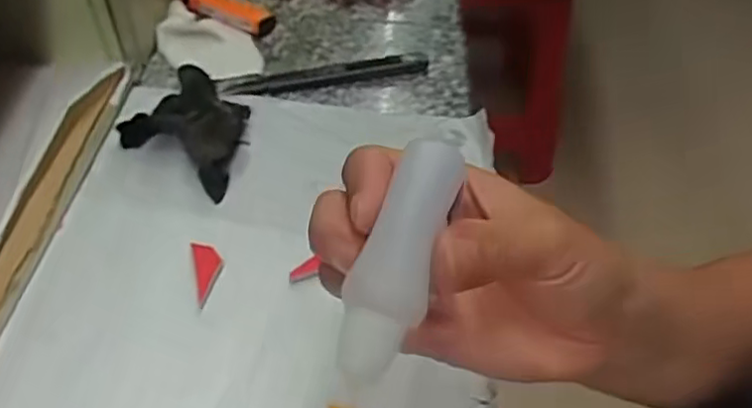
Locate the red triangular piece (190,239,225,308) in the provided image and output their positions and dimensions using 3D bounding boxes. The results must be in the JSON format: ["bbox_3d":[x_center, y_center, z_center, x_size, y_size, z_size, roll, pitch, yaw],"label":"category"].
[{"bbox_3d":[-0.088,0.035,0.347,0.015,0.004,0.040,-10,49,-13],"label":"red triangular piece"}]

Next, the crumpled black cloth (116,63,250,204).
[{"bbox_3d":[-0.106,-0.050,0.398,0.075,0.031,0.061,28,51,19],"label":"crumpled black cloth"}]

